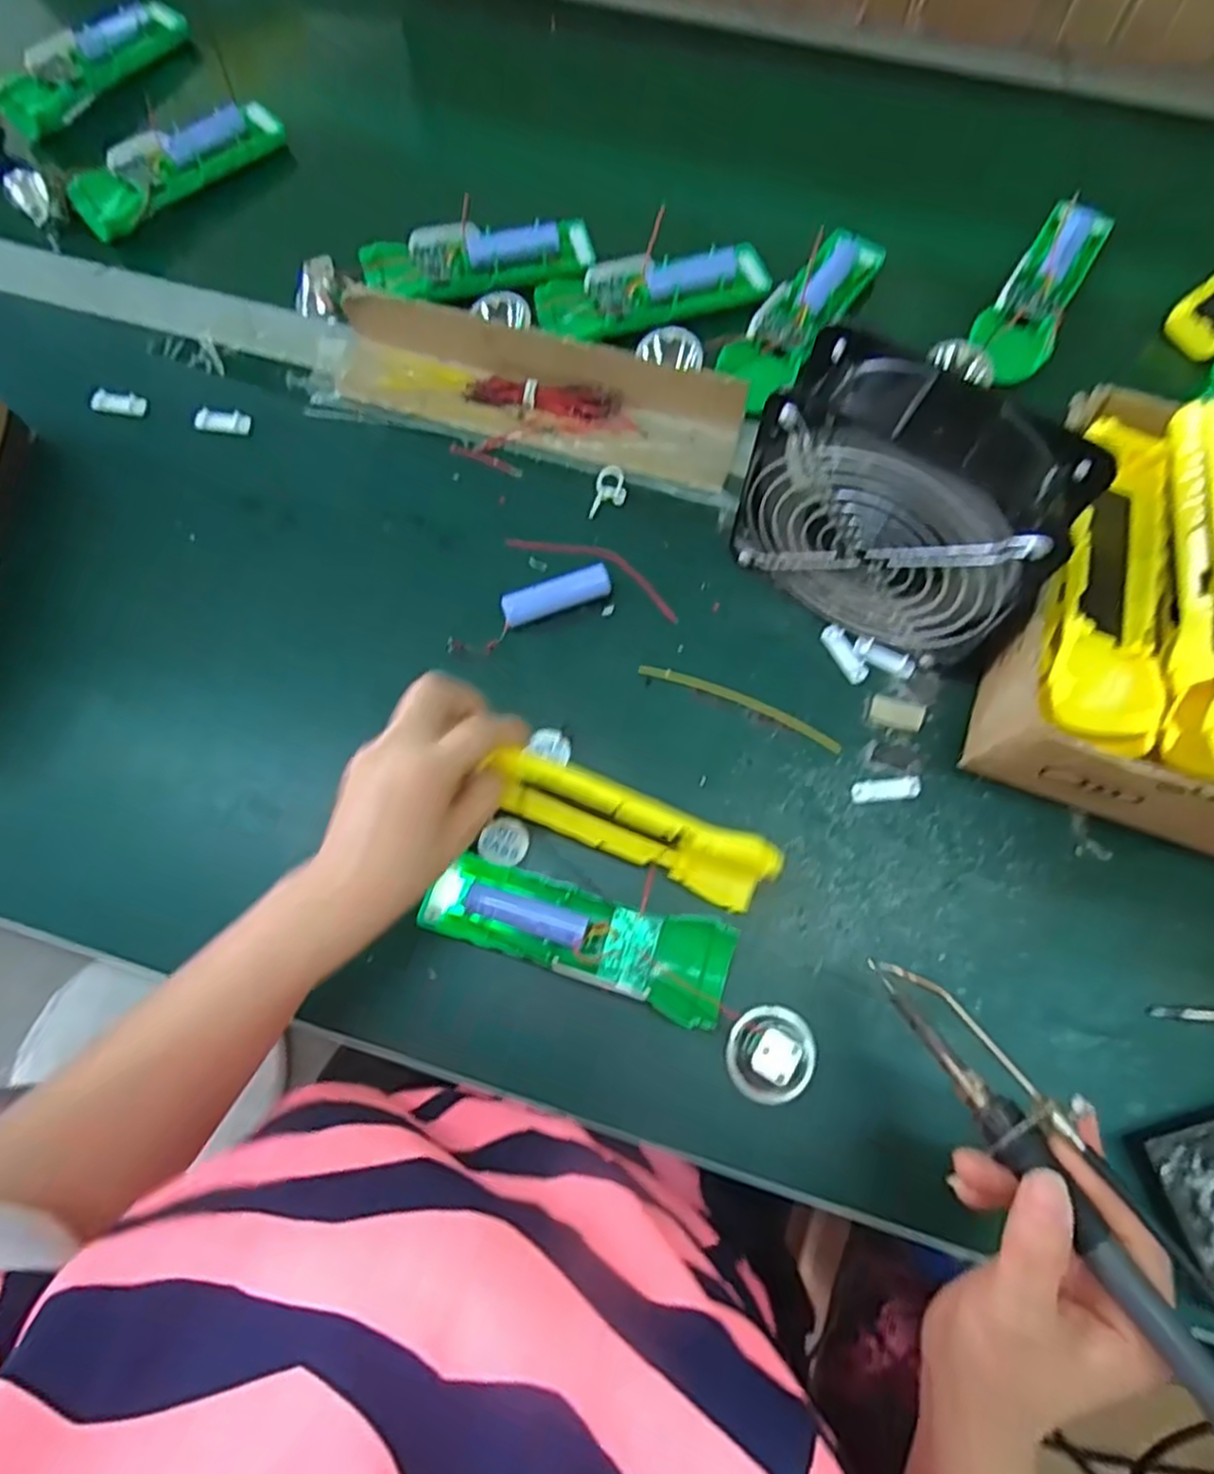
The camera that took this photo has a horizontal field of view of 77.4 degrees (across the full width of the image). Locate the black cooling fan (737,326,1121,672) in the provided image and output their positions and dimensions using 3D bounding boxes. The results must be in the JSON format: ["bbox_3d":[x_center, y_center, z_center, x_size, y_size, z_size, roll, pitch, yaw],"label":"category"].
[{"bbox_3d":[0.154,-0.113,0.398,0.156,0.149,0.064,35,76,11],"label":"black cooling fan"}]

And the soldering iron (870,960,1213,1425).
[{"bbox_3d":[0.175,0.176,0.284,0.024,0.021,0.217,-25,50,-7],"label":"soldering iron"}]

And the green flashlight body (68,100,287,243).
[{"bbox_3d":[-0.329,-0.443,0.585,0.173,0.035,0.059,-40,76,-11],"label":"green flashlight body"}]

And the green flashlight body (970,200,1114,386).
[{"bbox_3d":[0.299,-0.310,0.524,0.050,0.017,0.170,29,75,9],"label":"green flashlight body"}]

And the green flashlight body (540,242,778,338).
[{"bbox_3d":[0.034,-0.319,0.540,0.167,0.022,0.050,-16,73,-4],"label":"green flashlight body"}]

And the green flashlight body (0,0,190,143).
[{"bbox_3d":[-0.422,-0.559,0.628,0.046,0.048,0.177,41,78,16],"label":"green flashlight body"}]

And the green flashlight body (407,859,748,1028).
[{"bbox_3d":[-0.015,0.103,0.395,0.161,0.031,0.049,15,73,5],"label":"green flashlight body"}]

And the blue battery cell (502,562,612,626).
[{"bbox_3d":[-0.030,-0.086,0.464,0.067,0.014,0.019,-20,73,-5],"label":"blue battery cell"}]

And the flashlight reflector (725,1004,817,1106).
[{"bbox_3d":[0.084,0.159,0.378,0.042,0.026,0.046,0,73,1],"label":"flashlight reflector"}]

